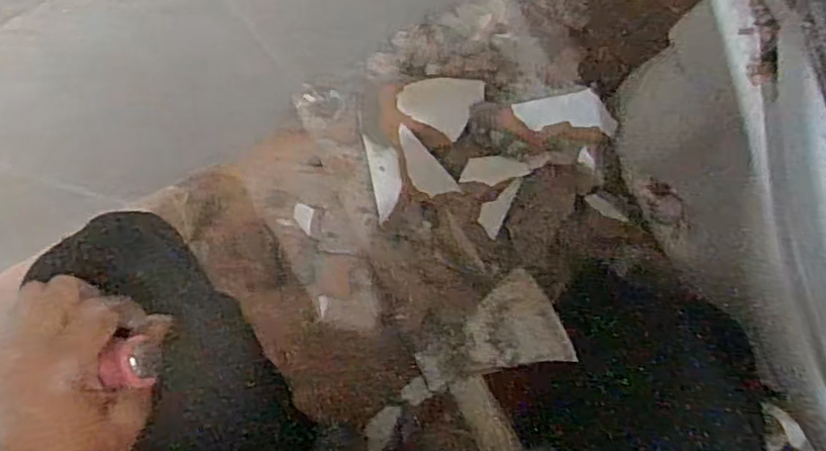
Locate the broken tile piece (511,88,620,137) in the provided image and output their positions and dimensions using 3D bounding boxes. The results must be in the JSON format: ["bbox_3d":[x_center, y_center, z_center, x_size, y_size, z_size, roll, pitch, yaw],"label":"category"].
[{"bbox_3d":[0.159,-0.118,0.710,0.103,0.020,0.040,4,86,4],"label":"broken tile piece"}]

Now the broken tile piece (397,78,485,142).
[{"bbox_3d":[0.029,-0.135,0.723,0.079,0.009,0.068,28,83,13],"label":"broken tile piece"}]

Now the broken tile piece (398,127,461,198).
[{"bbox_3d":[0.009,-0.063,0.707,0.035,0.006,0.088,-37,110,0],"label":"broken tile piece"}]

